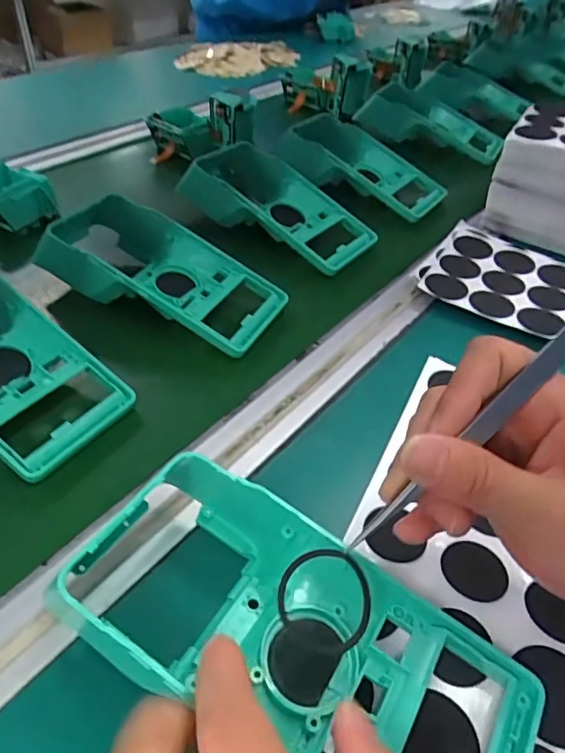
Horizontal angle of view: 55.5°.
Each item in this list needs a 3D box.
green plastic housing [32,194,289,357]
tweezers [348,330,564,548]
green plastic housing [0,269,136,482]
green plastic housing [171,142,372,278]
[{"bbox_3d":[-0.089,-0.081,0.407,0.174,0.055,0.090,18,44,16],"label":"green plastic housing"},{"bbox_3d":[0.068,0.019,0.190,0.118,0.011,0.005,-45,47,5],"label":"tweezers"},{"bbox_3d":[-0.191,-0.021,0.332,0.197,0.054,0.094,26,46,23],"label":"green plastic housing"},{"bbox_3d":[-0.004,-0.160,0.502,0.181,0.062,0.095,24,46,22],"label":"green plastic housing"}]

